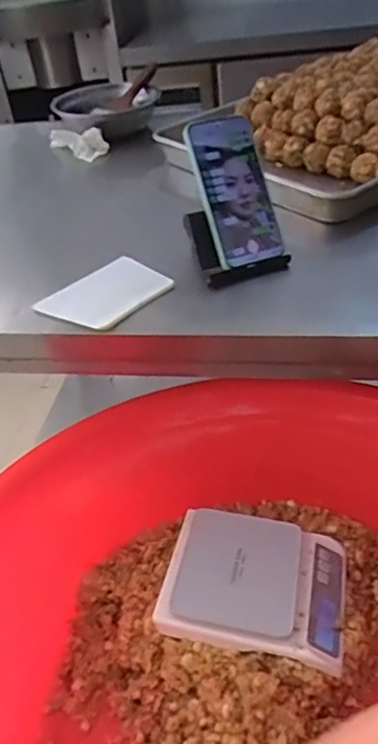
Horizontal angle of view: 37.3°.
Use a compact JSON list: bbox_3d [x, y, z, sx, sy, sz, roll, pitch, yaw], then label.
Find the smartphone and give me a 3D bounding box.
[{"bbox_3d":[0.049,-0.197,0.607,0.078,0.154,0.012,-17,7,-5],"label":"smartphone"}]

